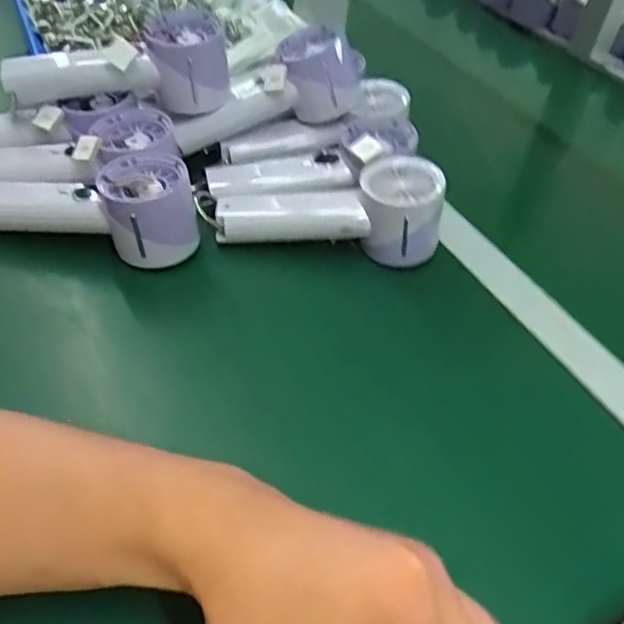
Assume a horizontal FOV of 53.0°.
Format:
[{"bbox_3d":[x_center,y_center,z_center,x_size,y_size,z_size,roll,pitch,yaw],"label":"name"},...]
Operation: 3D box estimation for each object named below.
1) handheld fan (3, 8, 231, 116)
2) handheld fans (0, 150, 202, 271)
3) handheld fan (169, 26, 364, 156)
[{"bbox_3d":[-0.153,-0.193,0.493,0.168,0.061,0.080,-12,49,-18],"label":"handheld fan"},{"bbox_3d":[-0.177,-0.074,0.467,0.190,0.069,0.064,2,44,12],"label":"handheld fans"},{"bbox_3d":[-0.043,-0.191,0.538,0.163,0.056,0.089,-26,52,-3],"label":"handheld fan"}]

